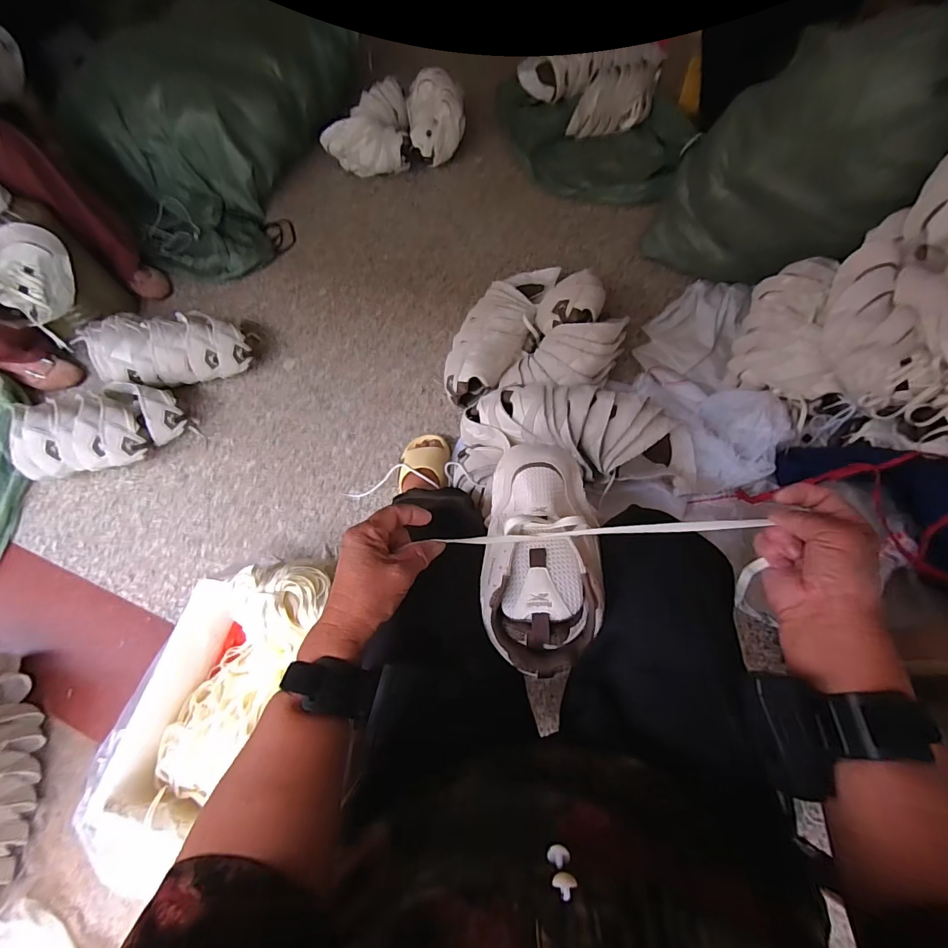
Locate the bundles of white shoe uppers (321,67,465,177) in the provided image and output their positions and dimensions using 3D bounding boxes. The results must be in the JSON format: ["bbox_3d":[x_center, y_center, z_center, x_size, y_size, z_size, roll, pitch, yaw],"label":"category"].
[{"bbox_3d":[-0.255,-1.106,1.416,0.453,0.153,0.290,-18,65,-4],"label":"bundles of white shoe uppers"}]

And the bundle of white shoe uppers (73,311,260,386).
[{"bbox_3d":[-0.740,-0.300,1.083,0.380,0.146,0.185,-7,65,1],"label":"bundle of white shoe uppers"}]

